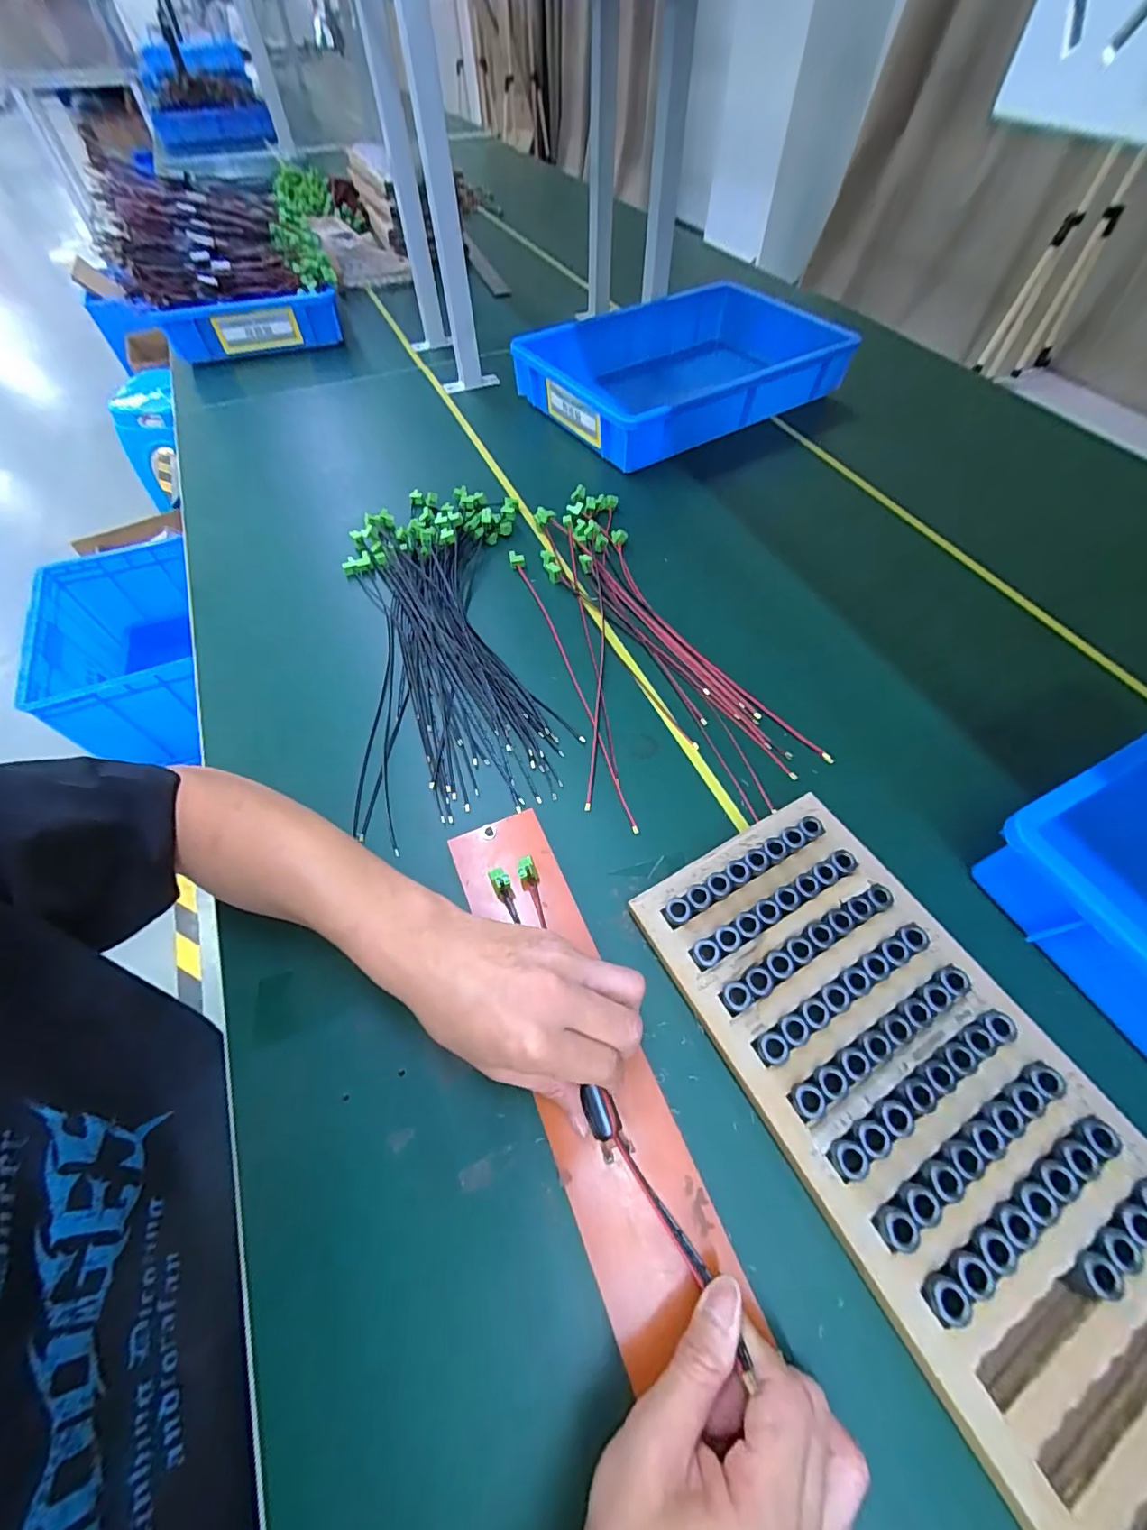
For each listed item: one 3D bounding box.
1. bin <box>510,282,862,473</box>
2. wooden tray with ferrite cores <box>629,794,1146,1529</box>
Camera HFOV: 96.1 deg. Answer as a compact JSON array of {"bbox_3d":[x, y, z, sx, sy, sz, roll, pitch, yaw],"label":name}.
[{"bbox_3d":[0.167,-0.605,0.793,0.452,0.085,0.298,-31,63,-17],"label":"bin"},{"bbox_3d":[0.208,0.195,0.312,0.179,0.034,0.357,-27,61,-15],"label":"wooden tray with ferrite cores"}]

